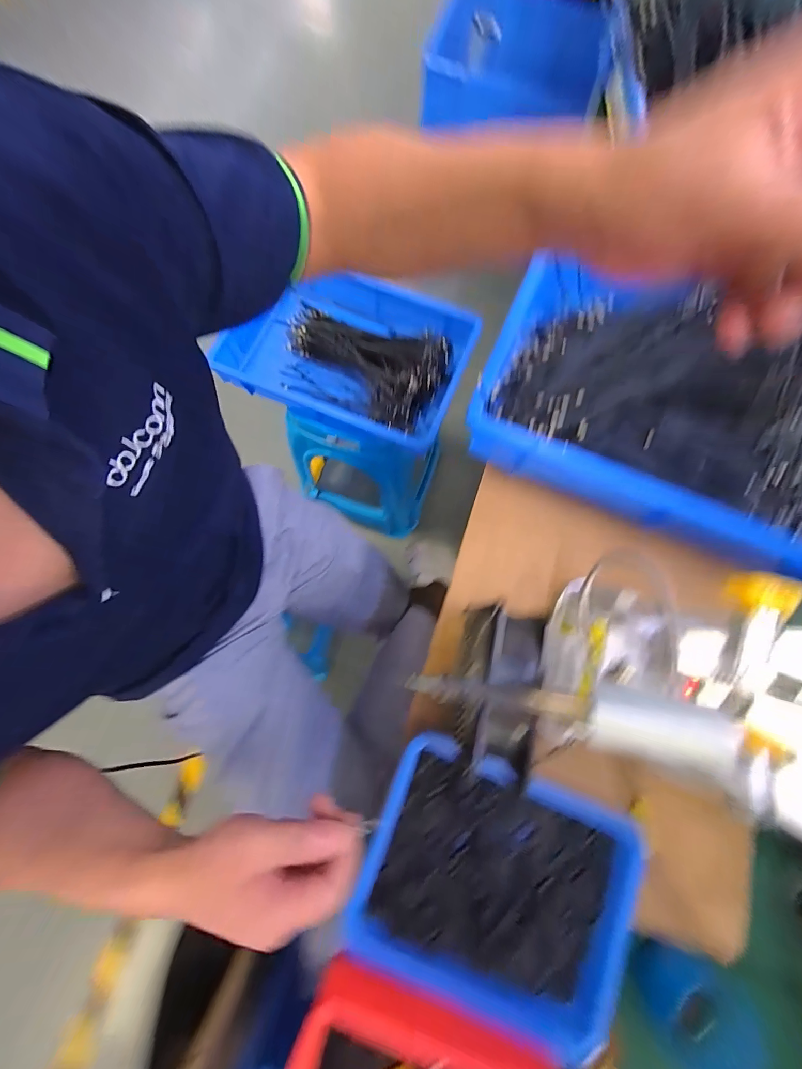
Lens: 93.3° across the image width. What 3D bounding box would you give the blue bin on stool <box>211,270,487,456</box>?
[{"bbox_3d":[-0.111,-0.346,0.730,0.445,0.081,0.289,21,78,3],"label":"blue bin on stool"}]

